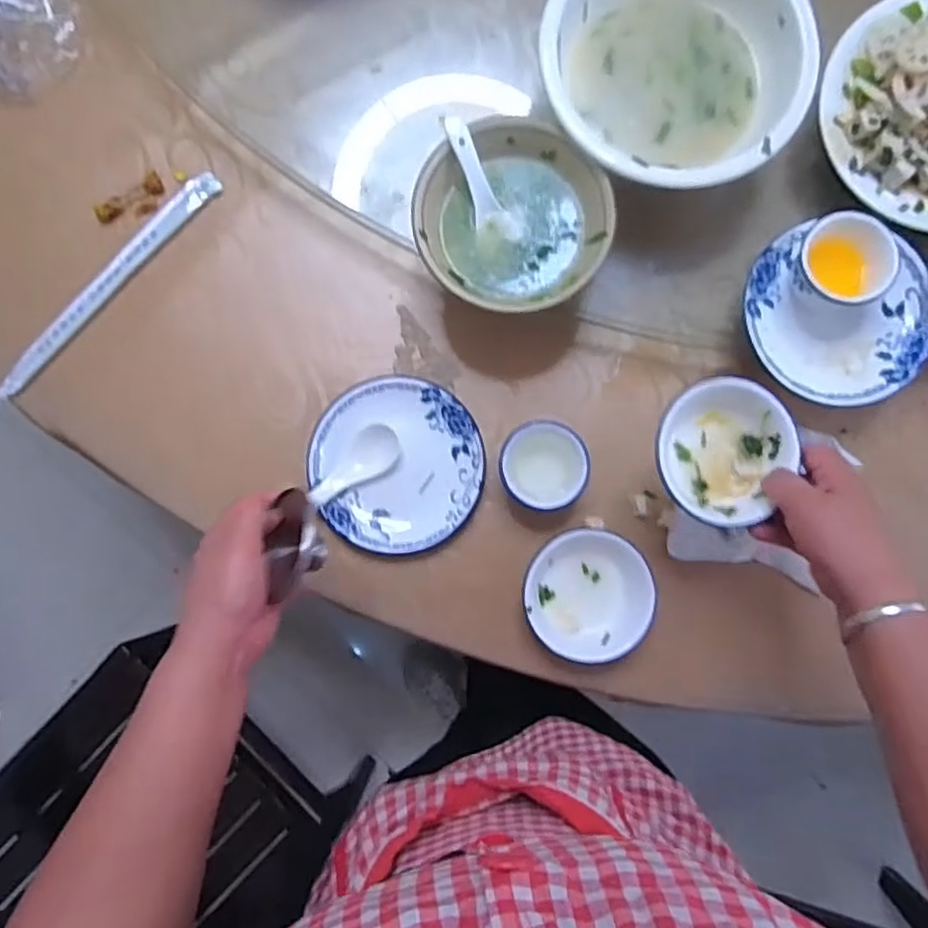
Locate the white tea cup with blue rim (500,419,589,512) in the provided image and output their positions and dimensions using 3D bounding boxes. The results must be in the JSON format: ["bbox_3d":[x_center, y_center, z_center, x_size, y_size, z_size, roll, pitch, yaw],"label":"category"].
[{"bbox_3d":[0.071,0.002,0.623,0.074,0.061,0.077,0,89,1],"label":"white tea cup with blue rim"}]

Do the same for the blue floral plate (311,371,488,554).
[{"bbox_3d":[-0.061,0.001,0.644,0.156,0.032,0.156,0,89,1],"label":"blue floral plate"}]

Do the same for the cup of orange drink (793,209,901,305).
[{"bbox_3d":[0.317,-0.170,0.585,0.076,0.056,0.079,0,87,1],"label":"cup of orange drink"}]

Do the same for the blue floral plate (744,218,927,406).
[{"bbox_3d":[0.325,-0.127,0.604,0.157,0.022,0.144,0,87,1],"label":"blue floral plate"}]

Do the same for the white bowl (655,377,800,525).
[{"bbox_3d":[0.199,-0.012,0.539,0.101,0.044,0.108,0,89,1],"label":"white bowl"}]

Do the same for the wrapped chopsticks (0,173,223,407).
[{"bbox_3d":[-0.343,-0.171,0.661,0.027,0.007,0.291,43,85,-1],"label":"wrapped chopsticks"}]

